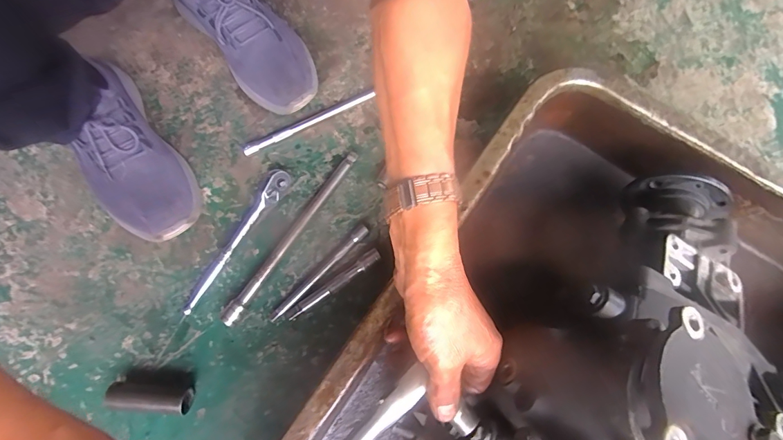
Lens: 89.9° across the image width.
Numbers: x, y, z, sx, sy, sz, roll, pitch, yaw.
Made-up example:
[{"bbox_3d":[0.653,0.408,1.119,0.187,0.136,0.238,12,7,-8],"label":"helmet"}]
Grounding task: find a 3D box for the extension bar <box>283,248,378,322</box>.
[{"bbox_3d":[-0.067,0.074,0.456,0.125,0.020,0.015,-33,76,-10],"label":"extension bar"}]

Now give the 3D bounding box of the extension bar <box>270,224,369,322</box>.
[{"bbox_3d":[-0.085,0.061,0.464,0.148,0.014,0.013,-43,78,-12],"label":"extension bar"}]

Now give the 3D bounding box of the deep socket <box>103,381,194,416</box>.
[{"bbox_3d":[-0.257,0.188,0.421,0.081,0.031,0.028,6,73,2],"label":"deep socket"}]

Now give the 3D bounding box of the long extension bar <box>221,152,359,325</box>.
[{"bbox_3d":[-0.118,0.016,0.478,0.016,0.020,0.249,32,75,9],"label":"long extension bar"}]

